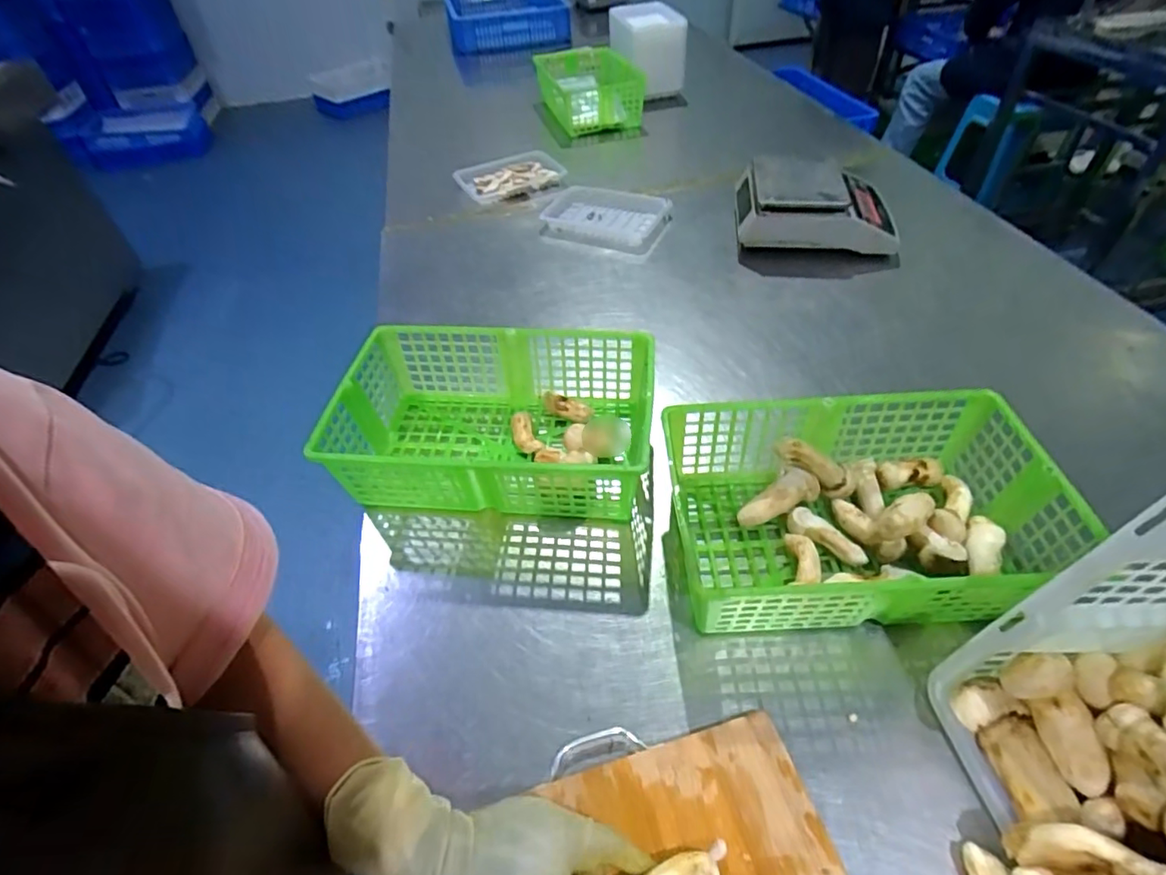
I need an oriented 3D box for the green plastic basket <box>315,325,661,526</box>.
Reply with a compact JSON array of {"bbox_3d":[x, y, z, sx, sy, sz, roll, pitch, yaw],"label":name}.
[{"bbox_3d":[-0.098,-0.016,0.643,0.329,0.106,0.211,1,46,2],"label":"green plastic basket"}]

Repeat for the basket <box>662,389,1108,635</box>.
[{"bbox_3d":[0.257,0.073,0.550,0.335,0.109,0.208,-2,46,-1],"label":"basket"}]

